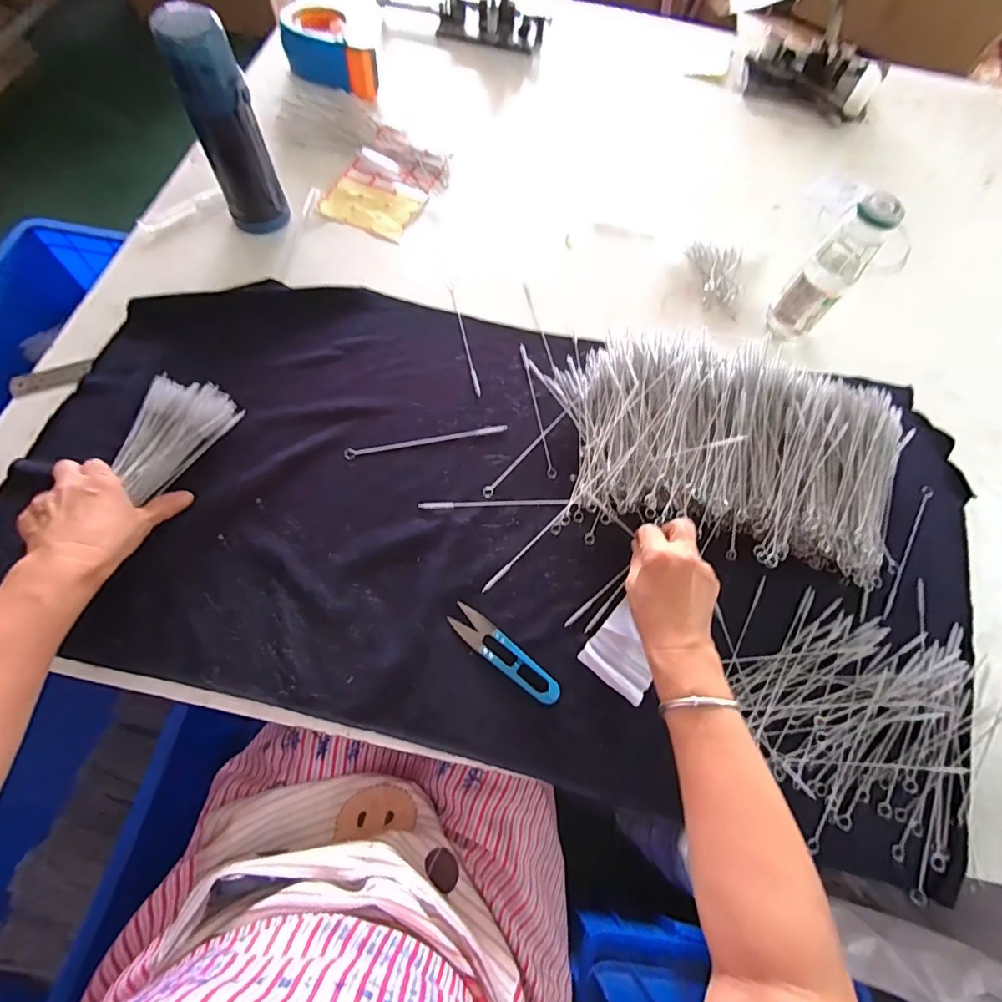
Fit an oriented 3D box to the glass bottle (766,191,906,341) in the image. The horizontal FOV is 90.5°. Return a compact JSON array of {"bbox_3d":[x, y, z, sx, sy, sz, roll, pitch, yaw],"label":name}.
[{"bbox_3d":[0.370,-0.254,0.563,0.059,0.166,0.052,39,71,11],"label":"glass bottle"}]

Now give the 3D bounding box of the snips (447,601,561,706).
[{"bbox_3d":[0.003,0.140,0.455,0.119,0.008,0.028,39,71,11],"label":"snips"}]

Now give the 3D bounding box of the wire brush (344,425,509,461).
[{"bbox_3d":[-0.079,-0.066,0.536,0.174,0.010,0.013,-13,70,-7],"label":"wire brush"}]

